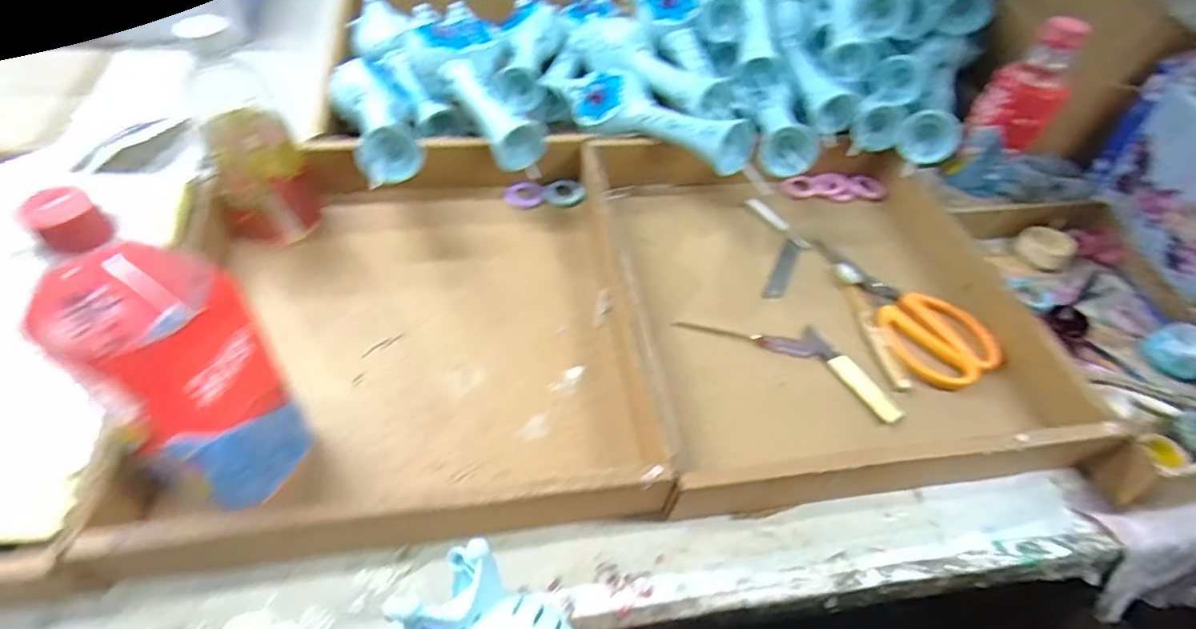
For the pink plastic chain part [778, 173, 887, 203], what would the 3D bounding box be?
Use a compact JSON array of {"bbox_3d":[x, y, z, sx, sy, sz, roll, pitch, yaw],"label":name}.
[{"bbox_3d":[0.261,-0.144,0.666,0.108,0.019,0.029,3,52,-4],"label":"pink plastic chain part"}]

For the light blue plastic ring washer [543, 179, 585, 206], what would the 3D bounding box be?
[{"bbox_3d":[-0.035,-0.128,0.622,0.044,0.009,0.044,3,52,-4],"label":"light blue plastic ring washer"}]

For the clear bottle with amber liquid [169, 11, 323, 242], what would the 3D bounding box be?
[{"bbox_3d":[-0.288,-0.139,0.493,0.074,0.180,0.060,-23,58,-22],"label":"clear bottle with amber liquid"}]

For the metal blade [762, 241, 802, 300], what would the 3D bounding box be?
[{"bbox_3d":[0.180,-0.046,0.579,0.018,0.007,0.087,24,53,12],"label":"metal blade"}]

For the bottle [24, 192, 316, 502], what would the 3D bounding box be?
[{"bbox_3d":[-0.227,0.037,0.328,0.089,0.220,0.077,-14,55,-17],"label":"bottle"}]

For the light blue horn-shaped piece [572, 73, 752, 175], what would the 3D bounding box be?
[{"bbox_3d":[0.057,-0.199,0.608,0.068,0.065,0.218,-35,63,-28],"label":"light blue horn-shaped piece"}]

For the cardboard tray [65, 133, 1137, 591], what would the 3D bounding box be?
[{"bbox_3d":[0.024,-0.016,0.510,0.689,0.062,0.373,-4,53,-9],"label":"cardboard tray"}]

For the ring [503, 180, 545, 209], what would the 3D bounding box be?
[{"bbox_3d":[-0.075,-0.123,0.617,0.042,0.004,0.039,3,52,-4],"label":"ring"}]

